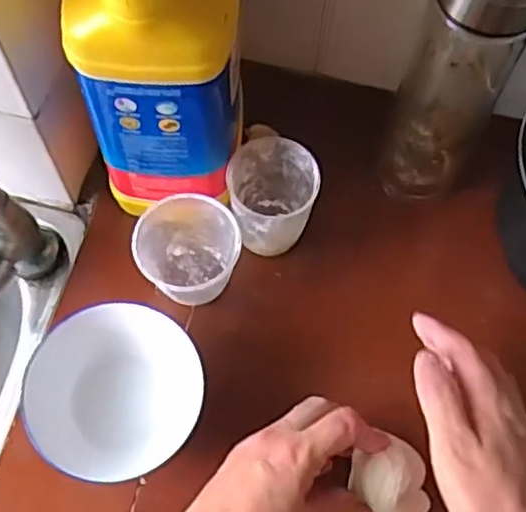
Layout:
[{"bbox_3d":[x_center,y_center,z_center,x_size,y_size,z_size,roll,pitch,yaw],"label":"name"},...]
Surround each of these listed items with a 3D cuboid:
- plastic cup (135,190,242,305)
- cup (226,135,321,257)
[{"bbox_3d":[-0.054,-0.003,0.499,0.062,0.068,0.063,1,66,-1],"label":"plastic cup"},{"bbox_3d":[0.007,-0.038,0.503,0.058,0.076,0.062,1,66,-1],"label":"cup"}]

